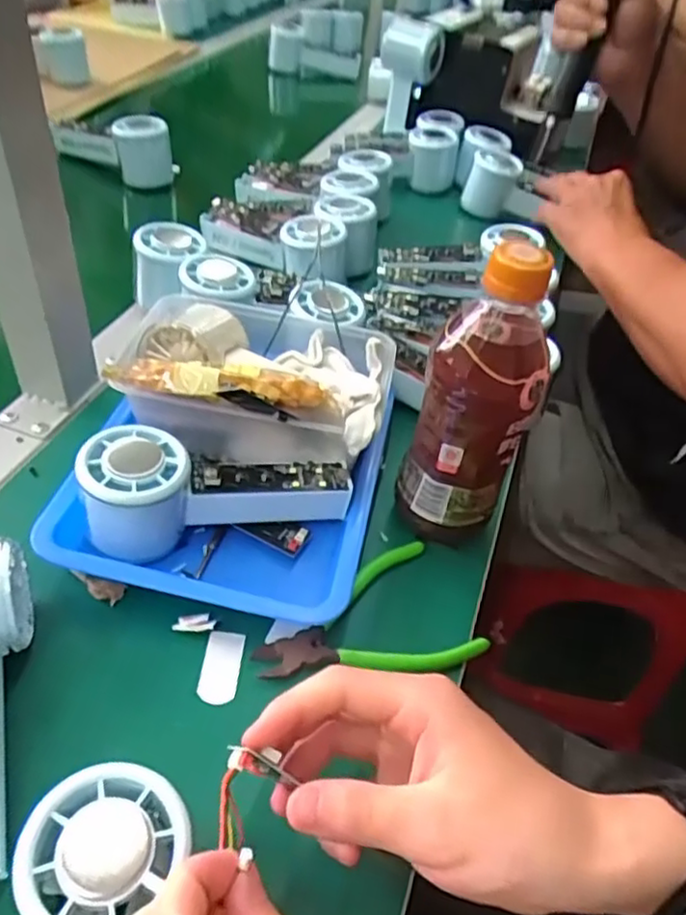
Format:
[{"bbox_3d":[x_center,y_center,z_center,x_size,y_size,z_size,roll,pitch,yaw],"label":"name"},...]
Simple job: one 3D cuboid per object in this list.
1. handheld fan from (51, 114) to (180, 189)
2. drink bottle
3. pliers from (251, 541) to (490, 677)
[{"bbox_3d":[-0.254,-0.359,0.742,0.141,0.064,0.066,31,49,22],"label":"handheld fan"},{"bbox_3d":[0.073,-0.027,0.357,0.058,0.173,0.050,23,47,16],"label":"drink bottle"},{"bbox_3d":[0.012,0.095,0.360,0.118,0.008,0.075,-18,50,-24],"label":"pliers"}]

